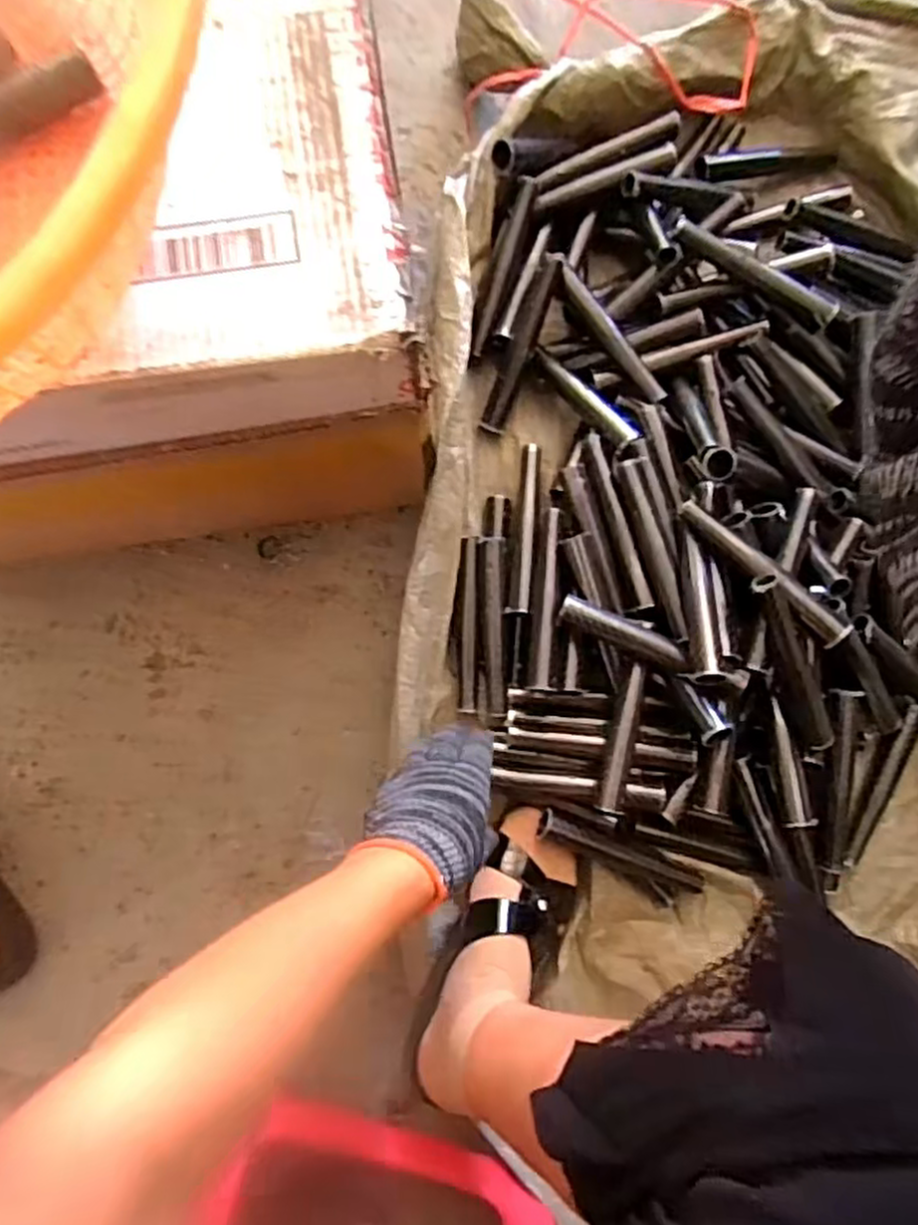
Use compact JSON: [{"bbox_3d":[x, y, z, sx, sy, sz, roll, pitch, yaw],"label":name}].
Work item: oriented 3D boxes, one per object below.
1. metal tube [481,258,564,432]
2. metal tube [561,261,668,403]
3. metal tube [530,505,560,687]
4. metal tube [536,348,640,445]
[{"bbox_3d":[0.055,-0.230,0.632,0.023,0.026,0.150,22,110,0],"label":"metal tube"},{"bbox_3d":[0.129,-0.234,0.611,0.014,0.013,0.137,-36,86,-5],"label":"metal tube"},{"bbox_3d":[0.071,-0.012,0.595,0.018,0.022,0.149,5,84,-1],"label":"metal tube"},{"bbox_3d":[0.108,-0.183,0.620,0.022,0.019,0.121,-36,65,-5],"label":"metal tube"}]

